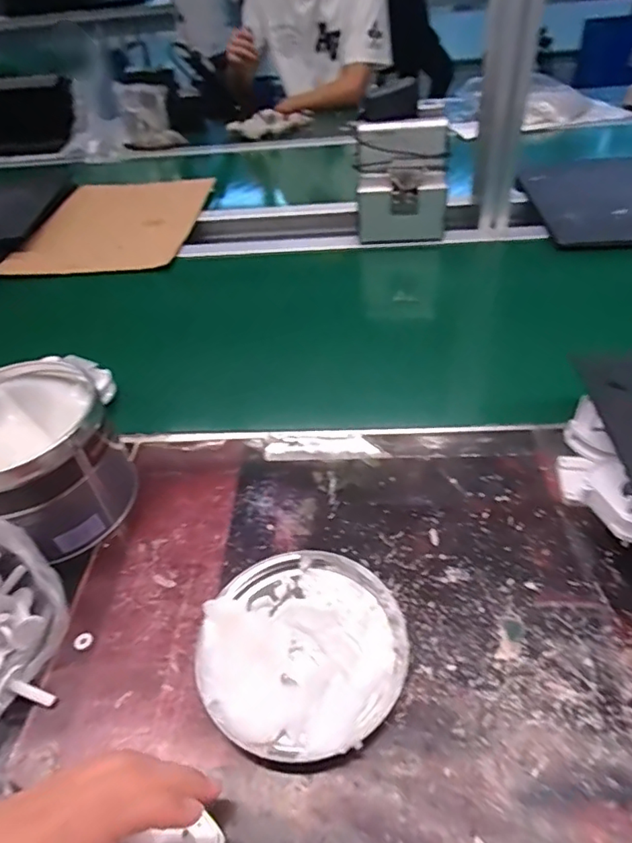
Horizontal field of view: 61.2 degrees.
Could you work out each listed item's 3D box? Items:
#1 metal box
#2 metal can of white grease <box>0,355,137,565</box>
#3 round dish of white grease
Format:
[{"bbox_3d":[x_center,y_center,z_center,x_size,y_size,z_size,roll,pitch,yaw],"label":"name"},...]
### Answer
[{"bbox_3d":[0.123,-0.336,0.762,0.126,0.140,0.058,-2,42,4],"label":"metal box"},{"bbox_3d":[-0.220,0.030,0.422,0.127,0.100,0.123,-3,42,3],"label":"metal can of white grease"},{"bbox_3d":[-0.008,0.136,0.336,0.122,0.024,0.130,-3,42,3],"label":"round dish of white grease"}]

